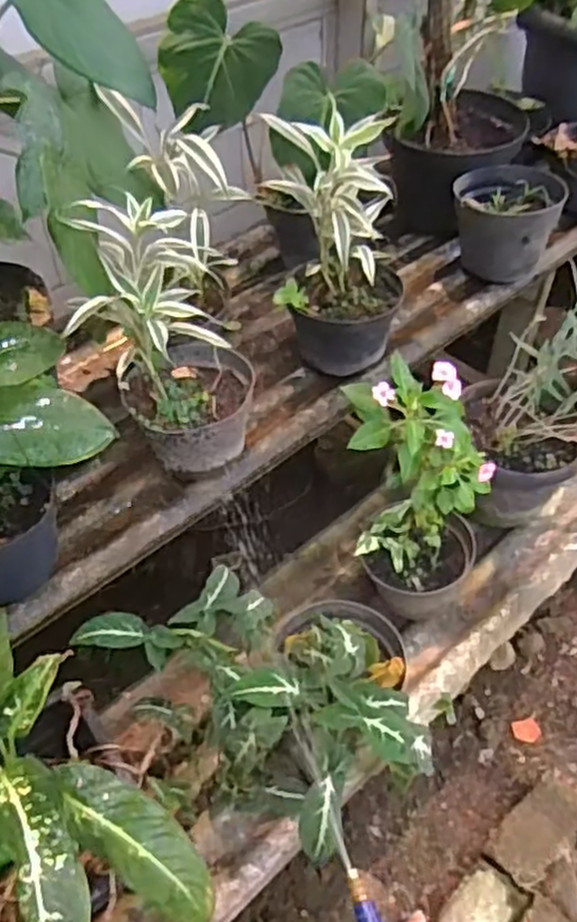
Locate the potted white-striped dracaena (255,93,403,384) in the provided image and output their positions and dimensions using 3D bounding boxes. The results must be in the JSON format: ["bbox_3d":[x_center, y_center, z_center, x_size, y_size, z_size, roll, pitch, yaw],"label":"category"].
[{"bbox_3d":[0.067,-0.319,1.062,0.201,0.347,0.164,11,49,12],"label":"potted white-striped dracaena"}]

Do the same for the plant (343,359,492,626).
[{"bbox_3d":[0.188,0.057,1.082,0.192,0.383,0.185,-4,47,-2],"label":"plant"}]

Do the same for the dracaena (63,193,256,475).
[{"bbox_3d":[-0.139,-0.150,0.911,0.171,0.346,0.178,5,48,7],"label":"dracaena"}]

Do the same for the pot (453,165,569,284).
[{"bbox_3d":[0.383,-0.424,1.294,0.183,0.137,0.162,17,50,17],"label":"pot"}]

